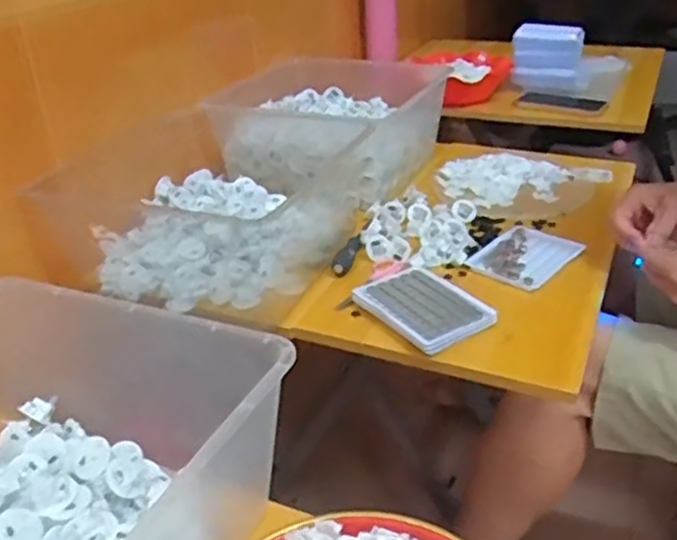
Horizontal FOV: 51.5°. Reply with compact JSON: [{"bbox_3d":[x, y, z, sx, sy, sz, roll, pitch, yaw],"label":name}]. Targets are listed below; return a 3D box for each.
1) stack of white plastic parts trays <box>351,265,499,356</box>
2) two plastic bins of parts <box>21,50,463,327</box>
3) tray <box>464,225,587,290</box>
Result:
[{"bbox_3d":[0.093,0.039,0.757,0.102,0.013,0.142,-22,36,-29],"label":"stack of white plastic parts trays"},{"bbox_3d":[-0.079,-0.163,0.984,0.306,0.119,0.626,11,33,21],"label":"two plastic bins of parts"},{"bbox_3d":[0.227,-0.020,0.852,0.093,0.009,0.129,24,40,36],"label":"tray"}]

